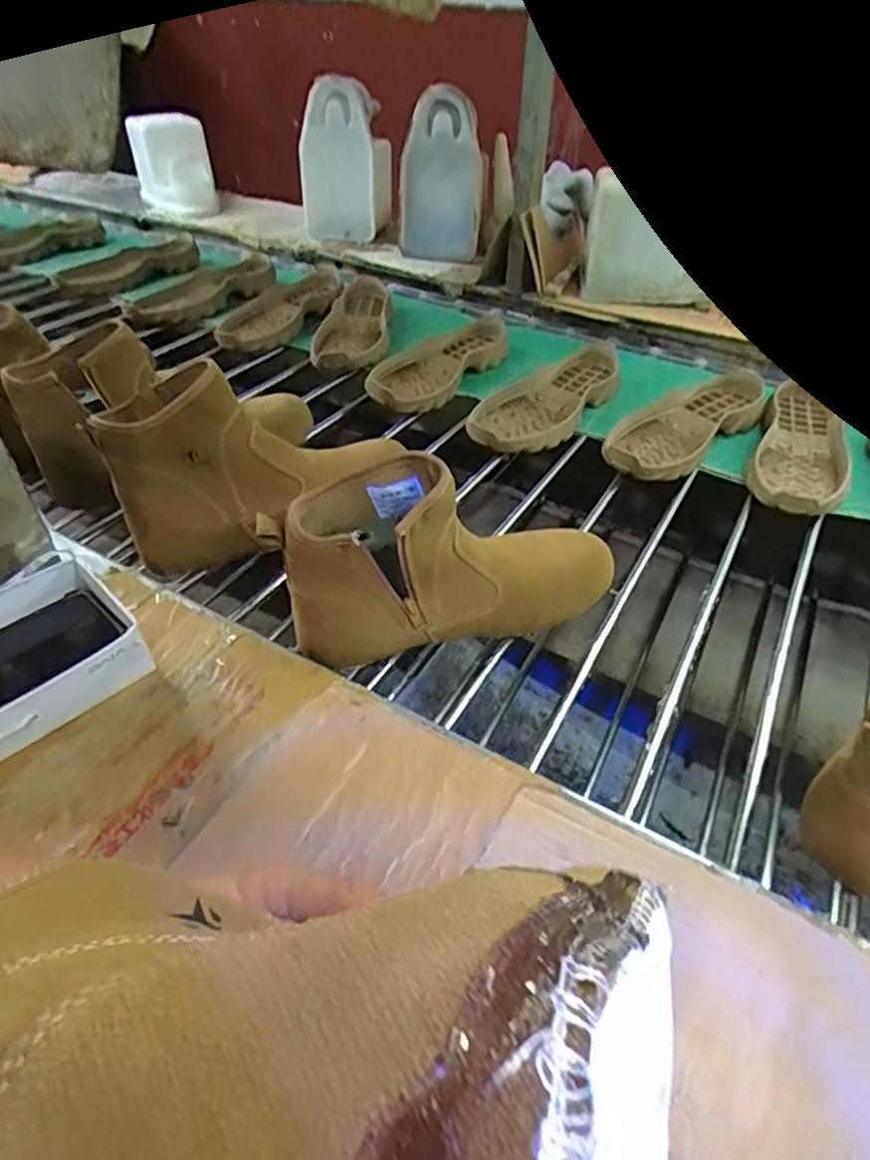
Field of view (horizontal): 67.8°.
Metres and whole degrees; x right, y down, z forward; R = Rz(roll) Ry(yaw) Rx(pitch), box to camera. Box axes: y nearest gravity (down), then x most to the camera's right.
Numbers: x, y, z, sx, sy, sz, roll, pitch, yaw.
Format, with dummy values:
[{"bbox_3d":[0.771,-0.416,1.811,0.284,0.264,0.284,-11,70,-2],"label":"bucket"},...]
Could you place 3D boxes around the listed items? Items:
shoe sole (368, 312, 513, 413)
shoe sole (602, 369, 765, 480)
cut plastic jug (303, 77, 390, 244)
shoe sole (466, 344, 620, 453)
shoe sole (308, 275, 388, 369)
[{"bbox_3d":[0.006,-0.311,0.915,0.118,0.040,0.282,32,48,23],"label":"shoe sole"},{"bbox_3d":[0.306,-0.195,0.800,0.267,0.059,0.110,-30,55,-33],"label":"shoe sole"},{"bbox_3d":[-0.168,-0.805,1.256,0.169,0.262,0.141,1,44,-8],"label":"cut plastic jug"},{"bbox_3d":[0.150,-0.243,0.851,0.114,0.039,0.292,31,48,22],"label":"shoe sole"},{"bbox_3d":[-0.118,-0.419,1.027,0.104,0.036,0.298,8,43,0],"label":"shoe sole"}]

